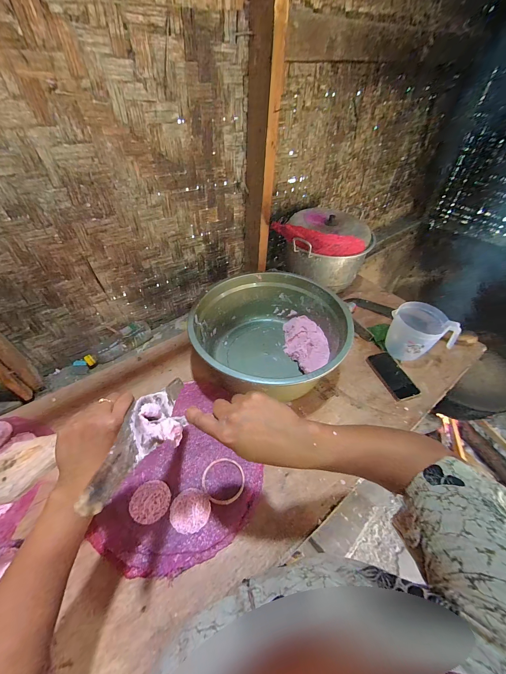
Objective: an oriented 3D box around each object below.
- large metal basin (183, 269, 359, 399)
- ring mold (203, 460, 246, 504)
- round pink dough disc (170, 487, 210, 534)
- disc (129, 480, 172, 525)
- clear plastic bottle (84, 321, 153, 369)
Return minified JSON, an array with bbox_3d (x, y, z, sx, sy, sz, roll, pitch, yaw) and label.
[{"bbox_3d":[0.050,0.006,0.739,0.390,0.178,0.400,0,46,0],"label":"large metal basin"},{"bbox_3d":[-0.064,0.305,0.552,0.085,0.004,0.092,0,46,0],"label":"ring mold"},{"bbox_3d":[-0.125,0.343,0.513,0.076,0.007,0.073,0,46,0],"label":"round pink dough disc"},{"bbox_3d":[-0.207,0.332,0.523,0.076,0.007,0.073,0,46,0],"label":"disc"},{"bbox_3d":[-0.469,0.020,0.904,0.226,0.061,0.070,-32,54,-27],"label":"clear plastic bottle"}]

